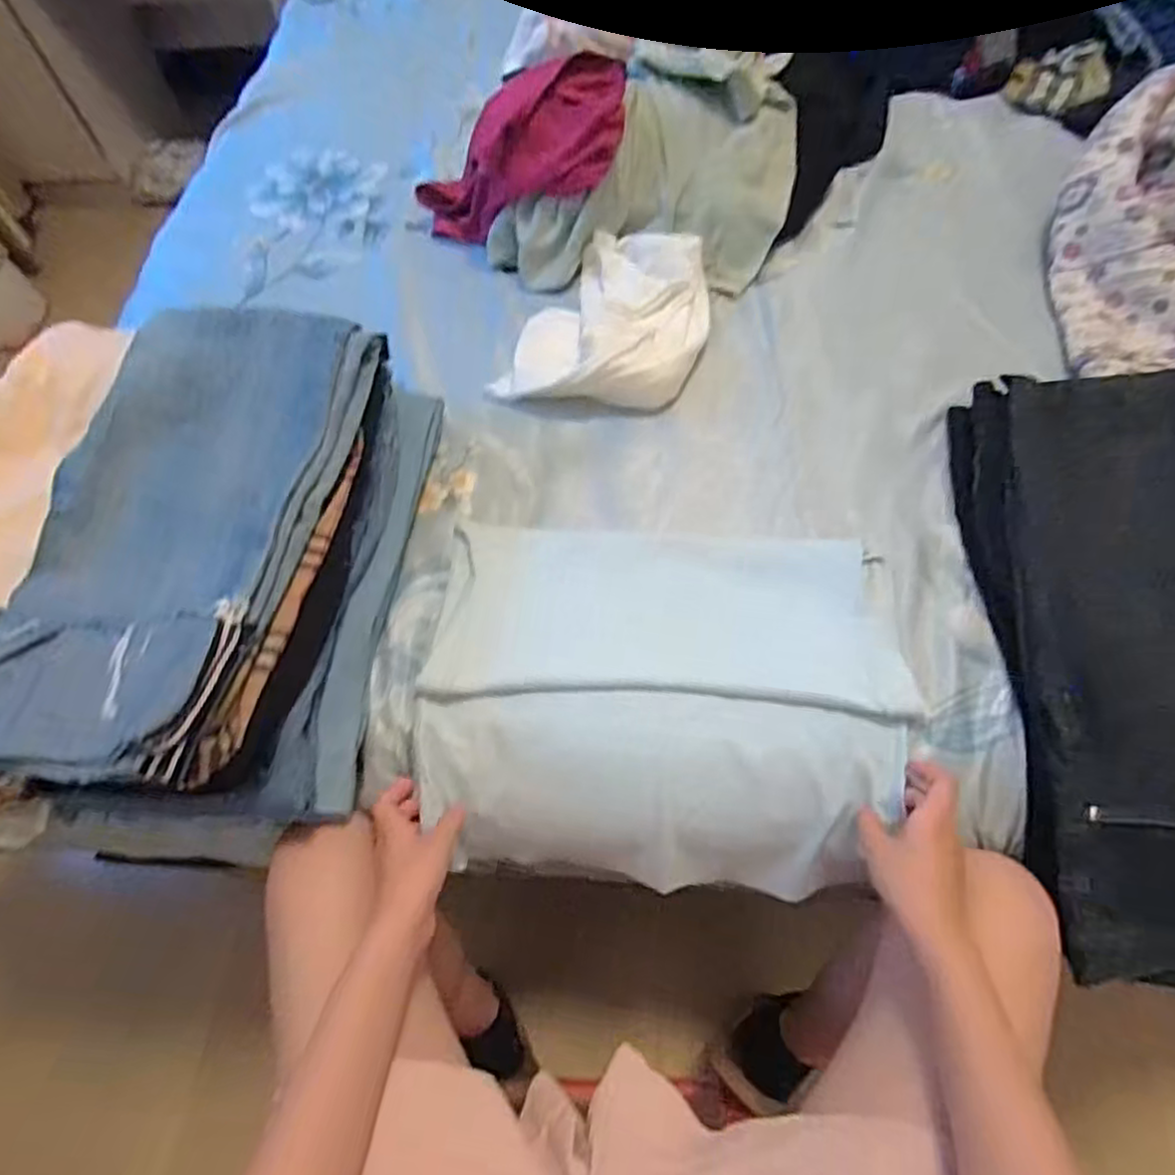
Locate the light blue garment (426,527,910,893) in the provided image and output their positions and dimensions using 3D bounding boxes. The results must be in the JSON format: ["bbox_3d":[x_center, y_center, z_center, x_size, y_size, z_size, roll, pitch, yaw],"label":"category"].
[{"bbox_3d":[0.058,0.094,0.621,0.401,0.094,0.315,3,60,6],"label":"light blue garment"}]

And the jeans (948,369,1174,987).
[{"bbox_3d":[0.474,0.032,0.555,0.259,0.095,0.505,3,60,6],"label":"jeans"}]

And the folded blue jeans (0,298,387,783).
[{"bbox_3d":[-0.330,-0.066,0.565,0.211,0.046,0.428,7,61,8],"label":"folded blue jeans"}]

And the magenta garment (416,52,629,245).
[{"bbox_3d":[-0.099,-0.545,0.888,0.310,0.125,0.143,-11,53,38],"label":"magenta garment"}]

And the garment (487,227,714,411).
[{"bbox_3d":[0.024,-0.324,0.822,0.230,0.056,0.263,7,61,8],"label":"garment"}]

